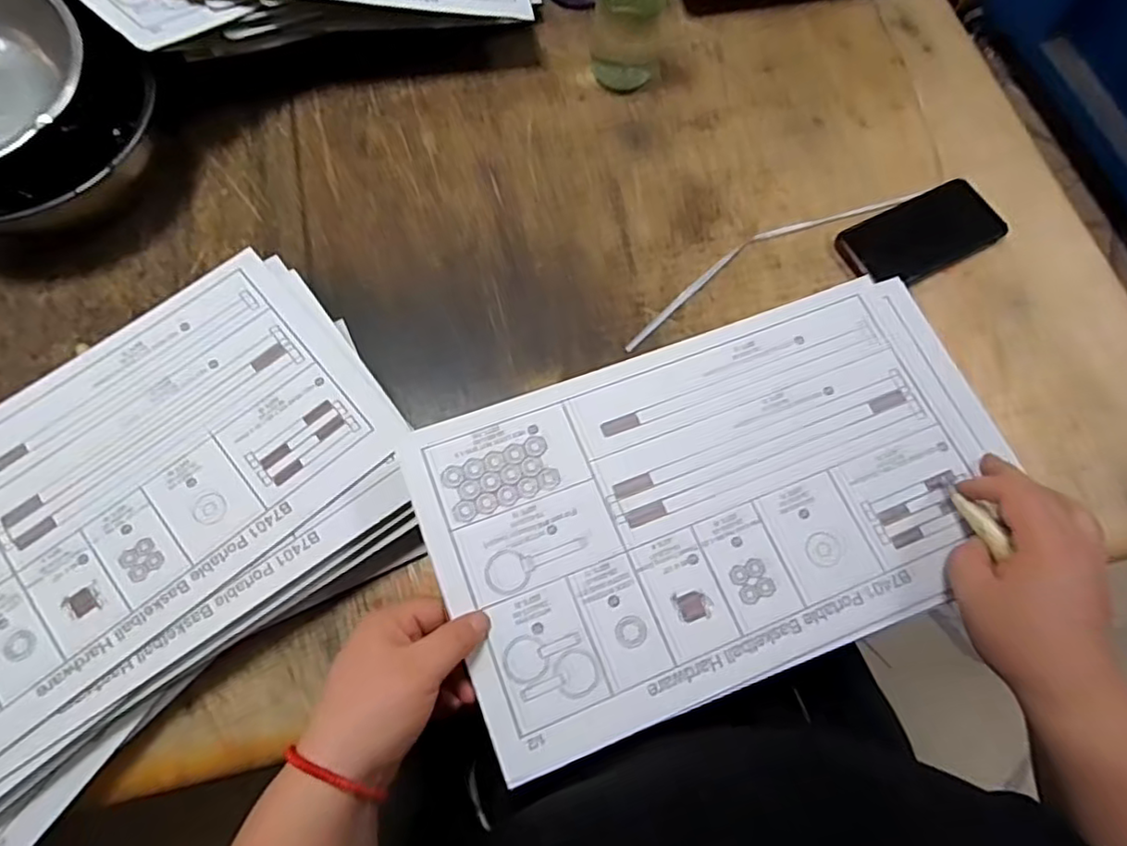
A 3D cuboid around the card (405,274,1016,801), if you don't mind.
[{"bbox_3d":[0.113,0.044,0.430,0.393,0.007,0.226,-19,71,-10],"label":"card"}]

